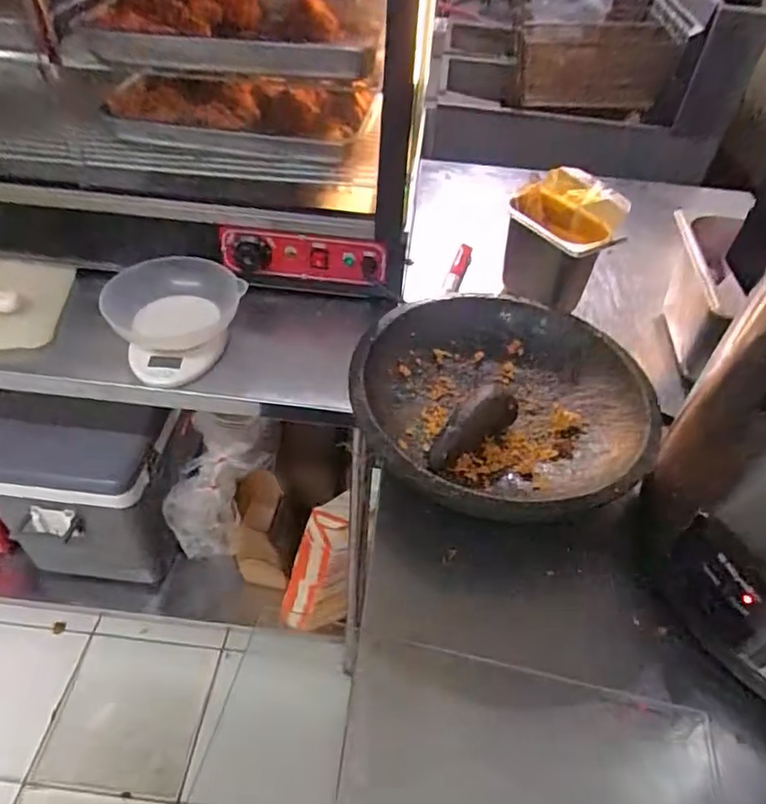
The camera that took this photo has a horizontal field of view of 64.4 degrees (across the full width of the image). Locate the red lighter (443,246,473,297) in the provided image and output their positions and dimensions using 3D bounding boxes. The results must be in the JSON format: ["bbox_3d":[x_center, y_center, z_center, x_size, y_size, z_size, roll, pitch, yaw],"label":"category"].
[{"bbox_3d":[0.126,-0.225,1.005,0.025,0.020,0.115,15,45,10],"label":"red lighter"}]

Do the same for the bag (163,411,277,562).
[{"bbox_3d":[-0.313,0.151,1.126,0.136,0.303,0.081,35,15,27],"label":"bag"}]

